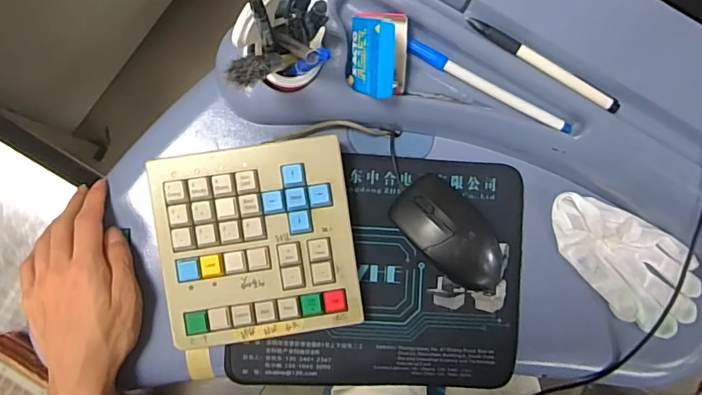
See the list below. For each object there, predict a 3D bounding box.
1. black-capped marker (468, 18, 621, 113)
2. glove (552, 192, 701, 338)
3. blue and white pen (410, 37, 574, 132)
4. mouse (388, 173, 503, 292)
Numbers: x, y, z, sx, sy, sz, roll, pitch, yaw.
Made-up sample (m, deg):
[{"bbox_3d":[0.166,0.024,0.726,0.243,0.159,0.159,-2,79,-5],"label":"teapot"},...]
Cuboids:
[{"bbox_3d":[0.148,-0.103,0.368,0.130,0.011,0.010,32,84,-1],"label":"black-capped marker"},{"bbox_3d":[0.242,0.054,0.422,0.152,0.023,0.079,37,84,-1],"label":"glove"},{"bbox_3d":[0.110,-0.088,0.384,0.143,0.014,0.012,28,85,-2],"label":"blue and white pen"},{"bbox_3d":[0.086,0.034,0.407,0.057,0.029,0.113,-40,89,-6],"label":"mouse"}]

